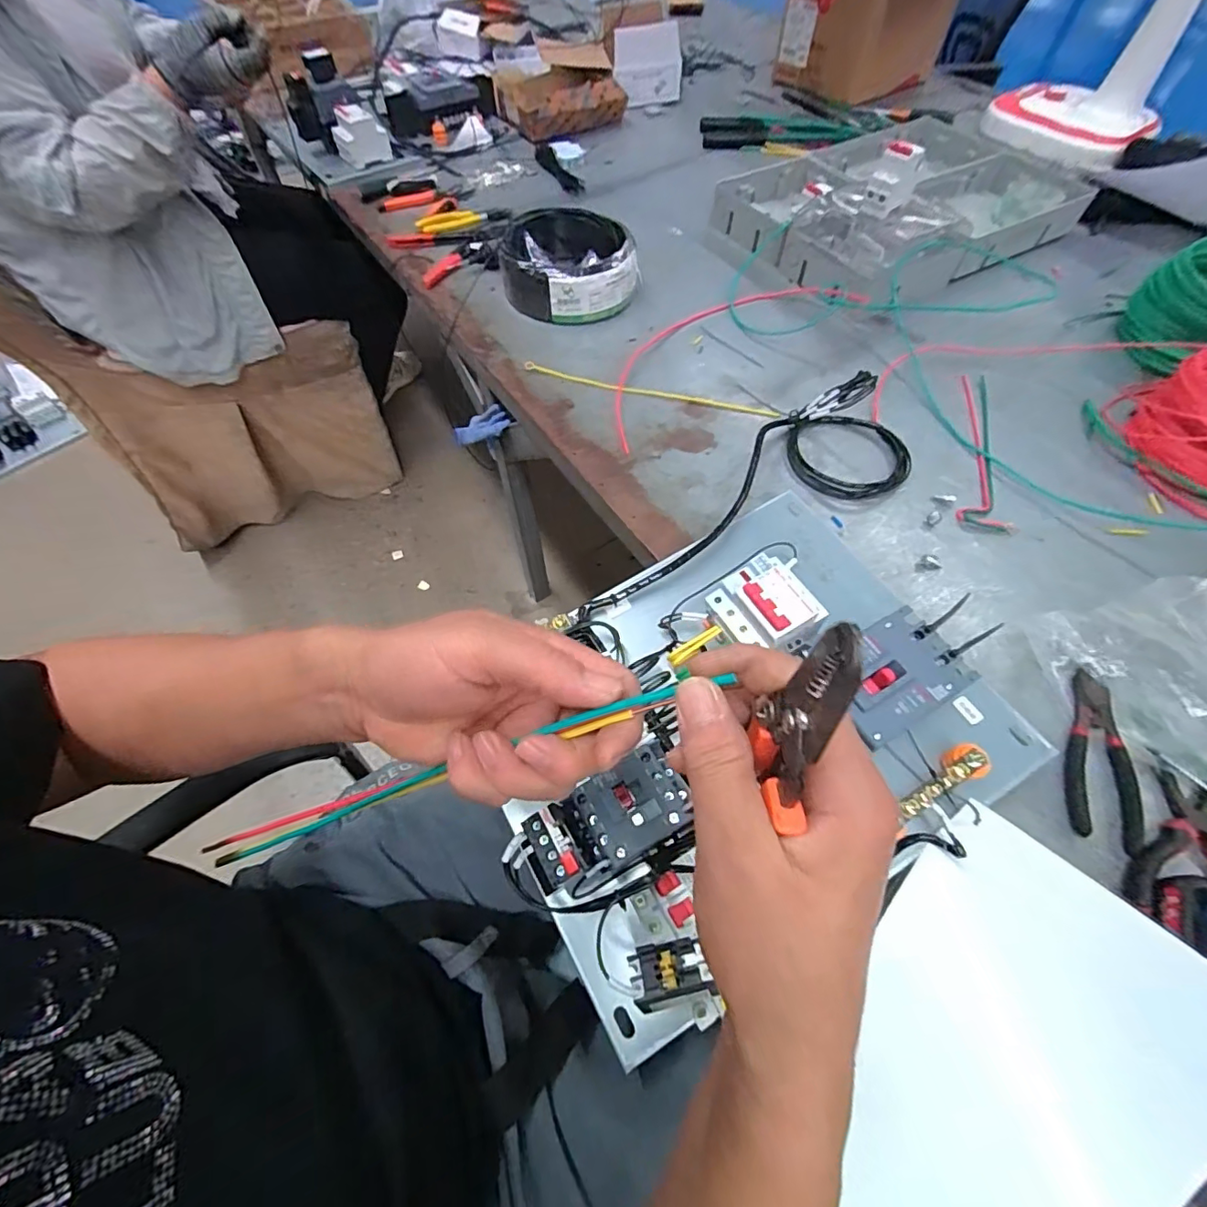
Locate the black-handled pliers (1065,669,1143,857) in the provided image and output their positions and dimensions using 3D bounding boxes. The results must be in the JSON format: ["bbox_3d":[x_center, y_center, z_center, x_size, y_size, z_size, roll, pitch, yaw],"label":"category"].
[{"bbox_3d":[0.424,0.128,0.447,0.052,0.015,0.144,19,61,10],"label":"black-handled pliers"}]

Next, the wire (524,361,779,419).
[{"bbox_3d":[0.057,-0.275,0.690,0.333,0.004,0.020,14,60,8],"label":"wire"}]

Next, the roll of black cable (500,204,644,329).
[{"bbox_3d":[-0.056,-0.506,0.789,0.186,0.065,0.192,-15,61,-9],"label":"roll of black cable"}]

